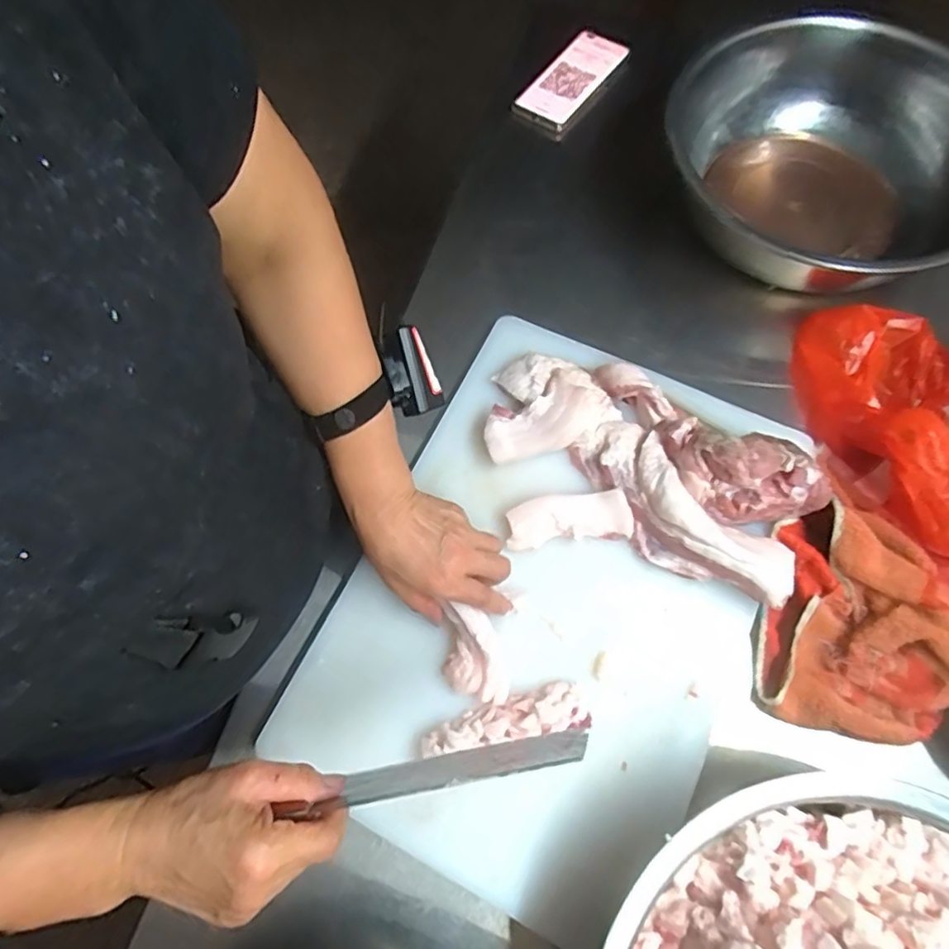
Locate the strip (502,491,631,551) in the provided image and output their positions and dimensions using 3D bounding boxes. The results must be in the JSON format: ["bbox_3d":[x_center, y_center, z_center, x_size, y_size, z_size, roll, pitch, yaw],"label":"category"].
[{"bbox_3d":[0.085,0.041,0.543,0.109,0.012,0.046,-7,86,10],"label":"strip"}]

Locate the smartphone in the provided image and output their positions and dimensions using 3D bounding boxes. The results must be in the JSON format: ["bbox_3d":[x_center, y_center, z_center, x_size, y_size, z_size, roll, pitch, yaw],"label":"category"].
[{"bbox_3d":[0.126,-0.492,0.745,0.085,0.017,0.162,41,80,13],"label":"smartphone"}]

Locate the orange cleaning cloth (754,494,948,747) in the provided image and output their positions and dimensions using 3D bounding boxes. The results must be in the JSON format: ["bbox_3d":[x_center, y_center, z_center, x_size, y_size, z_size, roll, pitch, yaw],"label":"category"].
[{"bbox_3d":[0.313,0.117,0.489,0.131,0.055,0.179,10,71,6],"label":"orange cleaning cloth"}]

